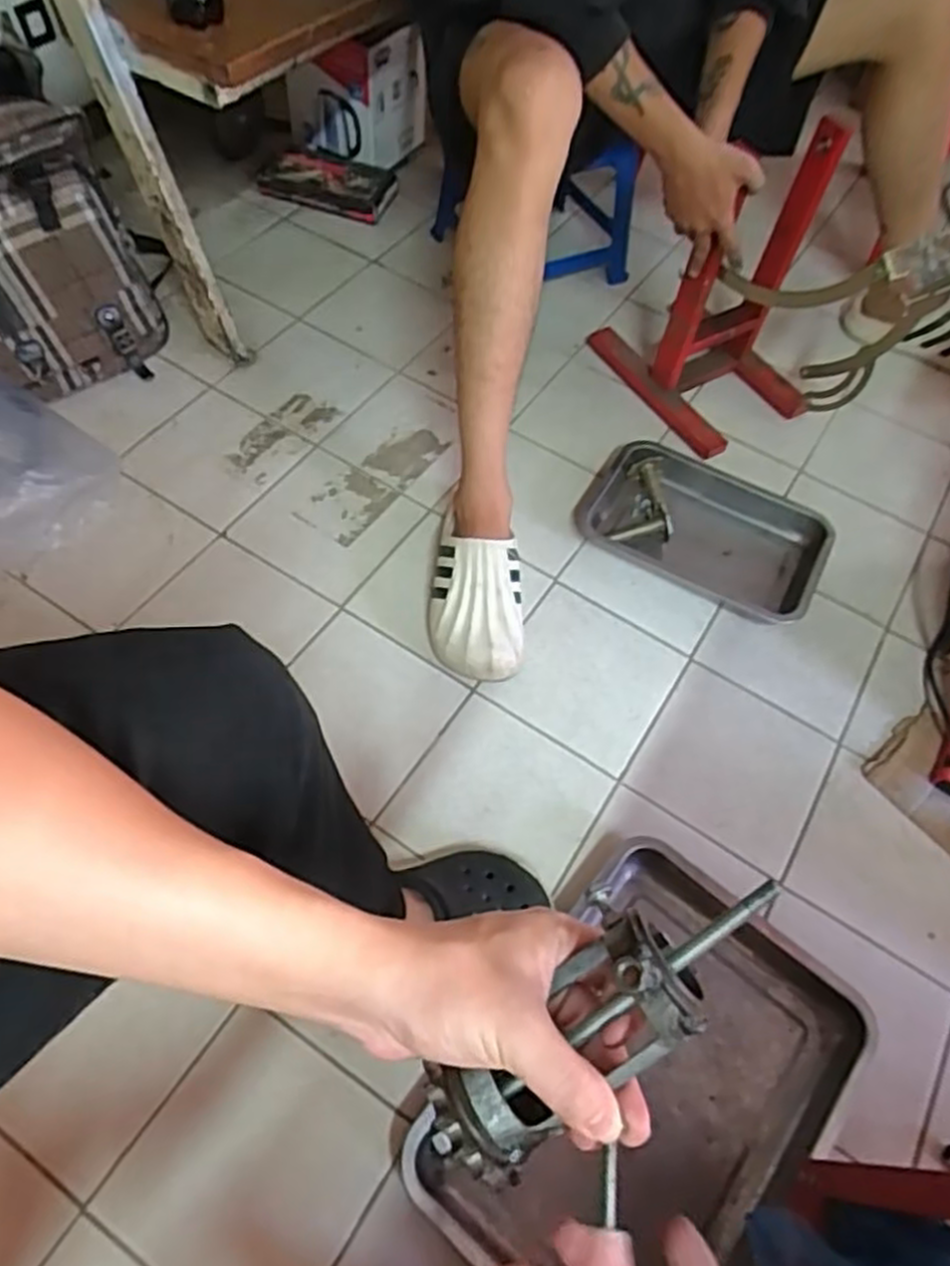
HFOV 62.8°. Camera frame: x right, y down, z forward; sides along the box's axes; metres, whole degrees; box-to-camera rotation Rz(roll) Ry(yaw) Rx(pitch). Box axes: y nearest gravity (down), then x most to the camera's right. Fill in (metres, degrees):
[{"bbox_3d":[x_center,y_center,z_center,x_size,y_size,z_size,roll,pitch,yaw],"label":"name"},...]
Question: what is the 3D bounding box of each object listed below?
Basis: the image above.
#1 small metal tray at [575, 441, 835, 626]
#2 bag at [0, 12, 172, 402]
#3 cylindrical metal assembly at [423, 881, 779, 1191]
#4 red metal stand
[{"bbox_3d":[0.309,-0.152,1.036,0.320,0.043,0.211,28,62,11],"label":"small metal tray"},{"bbox_3d":[-0.588,-0.498,0.965,0.201,0.350,0.305,39,64,16],"label":"bag"},{"bbox_3d":[0.048,0.146,0.307,0.155,0.048,0.056,-40,69,-1],"label":"cylindrical metal assembly"},{"bbox_3d":[0.339,-0.464,1.049,0.197,0.320,0.273,-26,66,-18],"label":"red metal stand"}]

